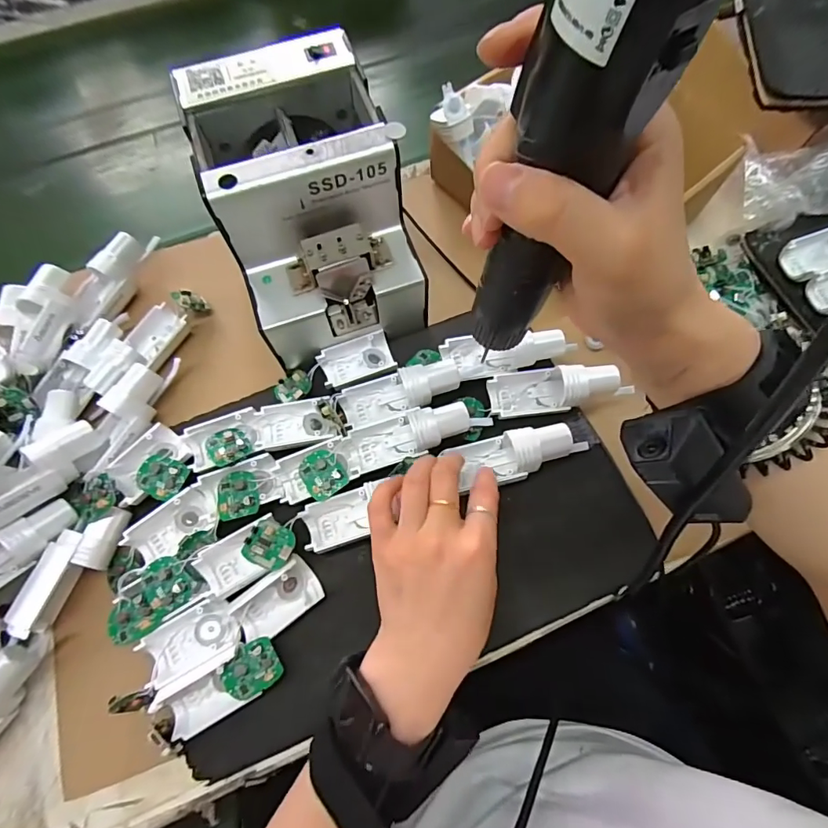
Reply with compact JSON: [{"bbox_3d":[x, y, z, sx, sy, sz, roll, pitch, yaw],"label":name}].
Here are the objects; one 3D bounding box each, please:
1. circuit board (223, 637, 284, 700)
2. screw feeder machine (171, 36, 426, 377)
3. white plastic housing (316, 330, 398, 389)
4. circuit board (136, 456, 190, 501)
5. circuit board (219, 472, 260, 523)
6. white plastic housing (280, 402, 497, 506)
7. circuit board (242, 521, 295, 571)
[{"bbox_3d":[-0.103,0.162,0.295,0.033,0.005,0.030,-26,84,-20],"label":"circuit board"},{"bbox_3d":[-0.078,-0.149,0.356,0.131,0.141,0.175,-19,70,-6],"label":"screw feeder machine"},{"bbox_3d":[-0.045,-0.041,0.373,0.057,0.021,0.034,-21,70,-7],"label":"white plastic housing"},{"bbox_3d":[-0.183,0.045,0.336,0.034,0.005,0.029,20,74,6],"label":"circuit board"},{"bbox_3d":[-0.124,0.057,0.330,0.027,0.006,0.034,-6,68,-8],"label":"circuit board"},{"bbox_3d":[-0.023,0.019,0.339,0.157,0.034,0.037,-19,70,-6],"label":"white plastic housing"},{"bbox_3d":[-0.096,0.088,0.311,0.033,0.012,0.028,22,71,9],"label":"circuit board"}]

